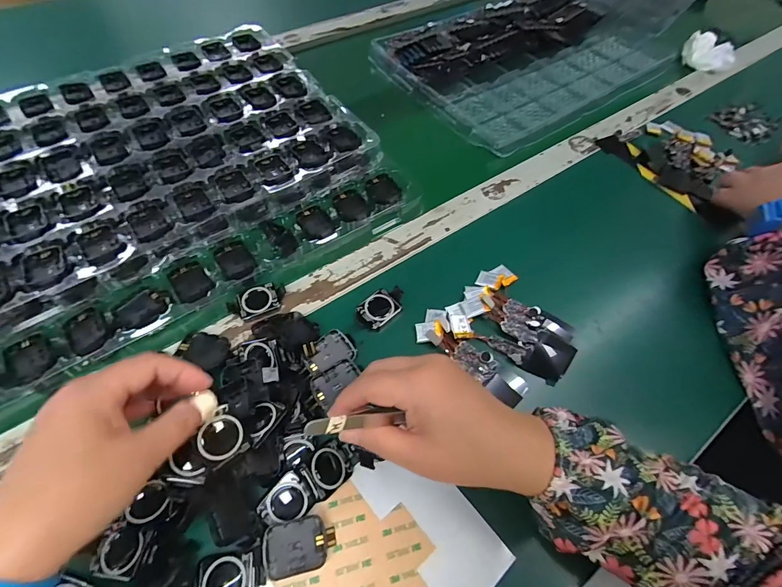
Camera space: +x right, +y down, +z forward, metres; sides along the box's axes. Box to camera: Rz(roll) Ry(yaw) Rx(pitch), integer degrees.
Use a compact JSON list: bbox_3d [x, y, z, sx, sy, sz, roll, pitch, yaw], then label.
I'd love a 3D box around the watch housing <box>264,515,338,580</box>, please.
[{"bbox_3d":[-0.064,0.179,0.269,0.047,0.015,0.032,-10,58,-10],"label":"watch housing"}]

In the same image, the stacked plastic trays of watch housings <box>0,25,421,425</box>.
[{"bbox_3d":[-0.285,-0.139,0.432,0.483,0.042,0.414,-30,64,-21],"label":"stacked plastic trays of watch housings"}]

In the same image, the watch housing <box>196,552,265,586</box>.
[{"bbox_3d":[-0.110,0.198,0.261,0.043,0.016,0.031,-5,58,-7],"label":"watch housing"}]

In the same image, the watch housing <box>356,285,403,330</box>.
[{"bbox_3d":[-0.010,0.012,0.372,0.048,0.010,0.031,-37,66,-24],"label":"watch housing"}]

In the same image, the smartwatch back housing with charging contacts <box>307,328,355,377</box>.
[{"bbox_3d":[-0.055,0.049,0.329,0.043,0.012,0.030,-20,67,-30],"label":"smartwatch back housing with charging contacts"}]

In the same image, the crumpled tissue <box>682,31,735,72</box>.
[{"bbox_3d":[0.548,-0.415,0.655,0.080,0.035,0.070,31,61,16],"label":"crumpled tissue"}]

